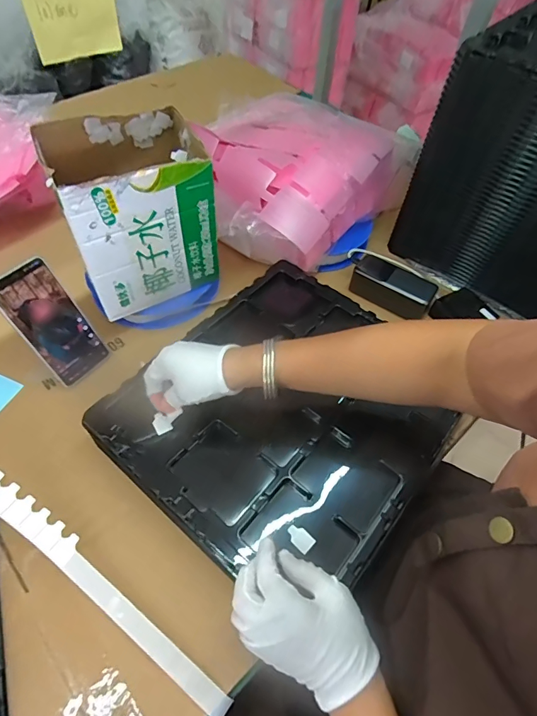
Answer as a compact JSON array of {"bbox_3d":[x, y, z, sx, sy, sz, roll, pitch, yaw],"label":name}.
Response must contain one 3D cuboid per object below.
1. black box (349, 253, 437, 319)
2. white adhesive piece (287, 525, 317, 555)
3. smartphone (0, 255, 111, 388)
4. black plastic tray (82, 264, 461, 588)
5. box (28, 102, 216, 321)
[{"bbox_3d":[0.209,-0.119,0.696,0.133,0.050,0.059,32,59,18],"label":"black box"},{"bbox_3d":[0.033,0.184,0.424,0.019,0.005,0.029,-38,65,-26],"label":"white adhesive piece"},{"bbox_3d":[-0.284,-0.045,0.548,0.017,0.165,0.077,18,54,41],"label":"smartphone"},{"bbox_3d":[0.027,0.058,0.513,0.329,0.022,0.369,36,60,19],"label":"black plastic tray"},{"bbox_3d":[-0.182,-0.203,0.579,0.178,0.194,0.152,-22,59,-19],"label":"box"}]

